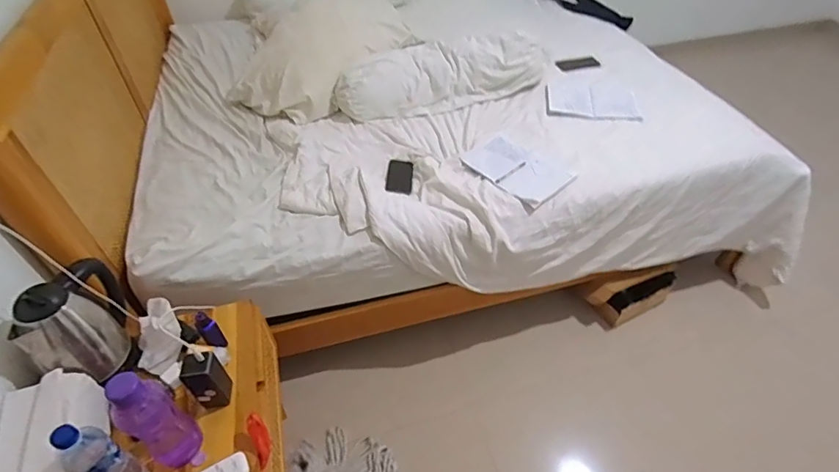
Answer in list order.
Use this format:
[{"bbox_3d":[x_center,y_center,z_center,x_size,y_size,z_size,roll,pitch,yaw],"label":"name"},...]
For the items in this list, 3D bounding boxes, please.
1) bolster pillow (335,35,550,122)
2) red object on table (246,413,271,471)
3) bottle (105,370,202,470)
[{"bbox_3d":[0.077,-0.619,1.775,0.786,0.187,0.235,-13,48,-9],"label":"bolster pillow"},{"bbox_3d":[-0.301,0.386,0.887,0.032,0.020,0.098,-17,84,-13],"label":"red object on table"},{"bbox_3d":[-0.461,0.314,0.813,0.081,0.225,0.089,25,53,24],"label":"bottle"}]

